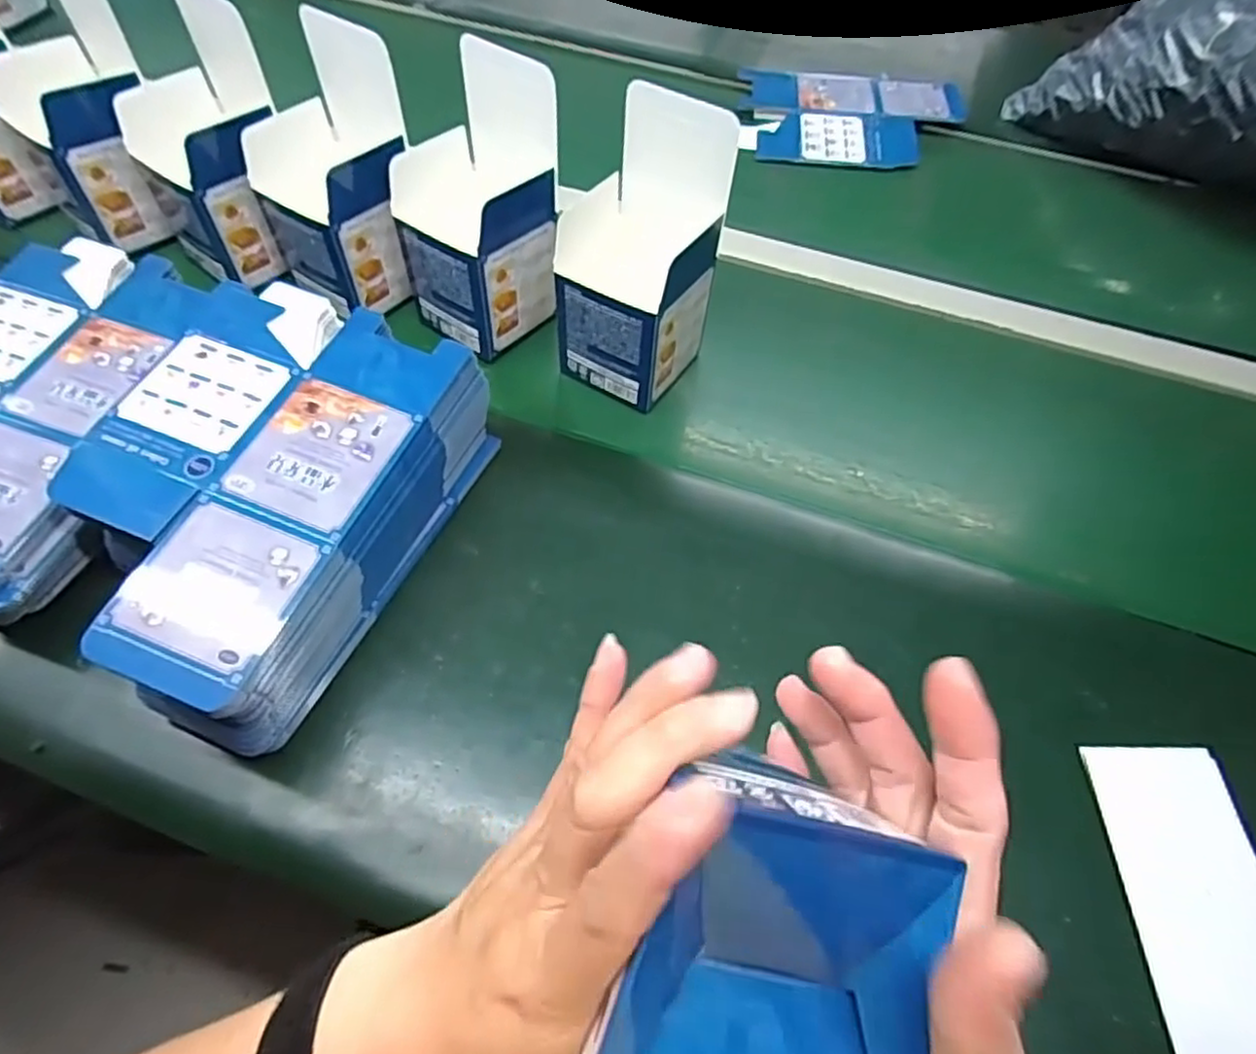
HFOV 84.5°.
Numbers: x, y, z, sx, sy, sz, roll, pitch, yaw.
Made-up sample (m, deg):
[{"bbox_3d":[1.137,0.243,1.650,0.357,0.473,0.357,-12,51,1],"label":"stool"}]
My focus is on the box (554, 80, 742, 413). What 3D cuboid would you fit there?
[{"bbox_3d":[0.008,-0.181,0.483,0.090,0.175,0.103,29,65,17],"label":"box"}]

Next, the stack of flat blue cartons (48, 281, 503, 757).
[{"bbox_3d":[-0.212,-0.015,0.414,0.156,0.105,0.243,19,62,12],"label":"stack of flat blue cartons"}]

